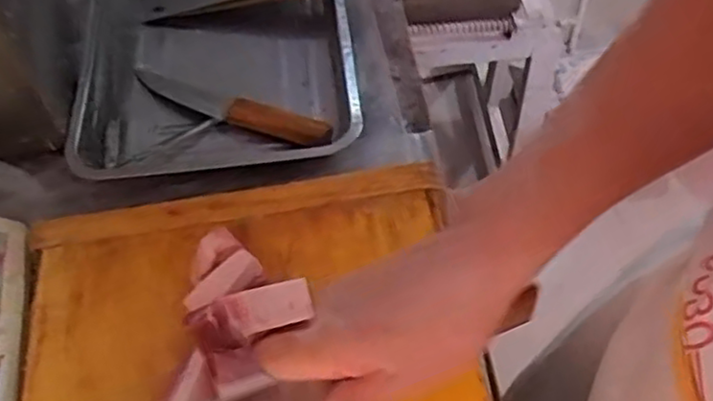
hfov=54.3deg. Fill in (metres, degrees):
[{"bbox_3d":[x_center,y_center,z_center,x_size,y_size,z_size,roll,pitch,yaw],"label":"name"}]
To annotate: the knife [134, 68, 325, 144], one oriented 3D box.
[{"bbox_3d":[-0.136,-0.098,0.712,0.222,0.020,0.031,20,60,13],"label":"knife"}]

